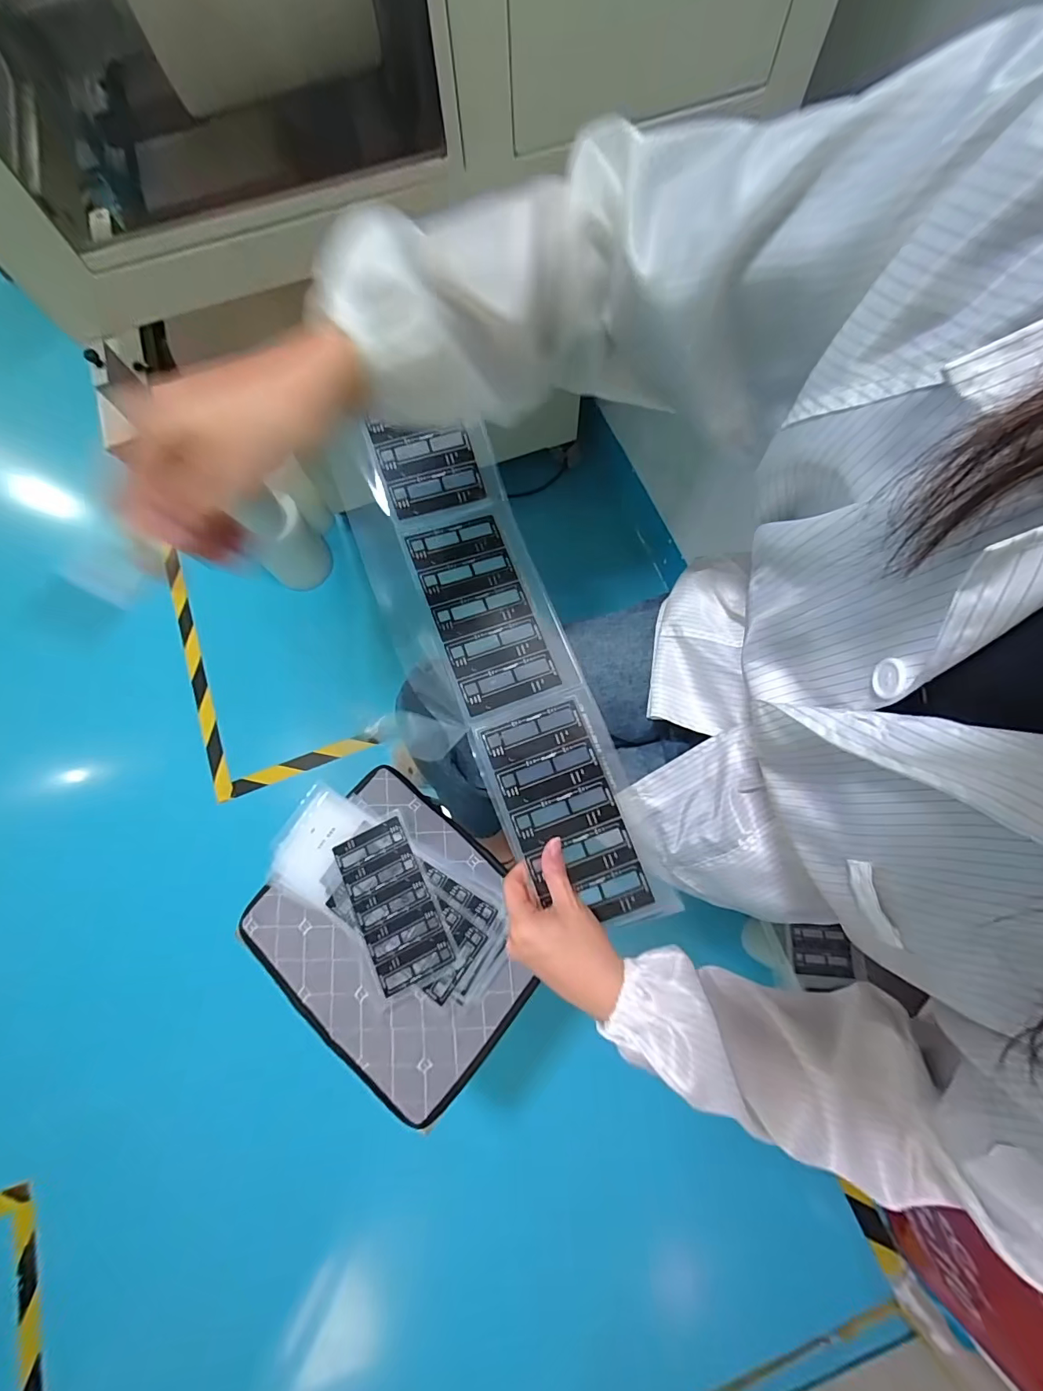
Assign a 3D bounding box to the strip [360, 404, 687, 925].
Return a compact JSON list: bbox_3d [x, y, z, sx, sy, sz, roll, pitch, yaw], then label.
[{"bbox_3d":[-0.008,-0.030,0.429,0.113,0.039,0.461,-22,81,-4],"label":"strip"}]

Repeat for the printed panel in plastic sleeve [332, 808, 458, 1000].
[{"bbox_3d":[-0.152,0.244,0.570,0.092,0.004,0.184,-25,74,-7],"label":"printed panel in plastic sleeve"}]

